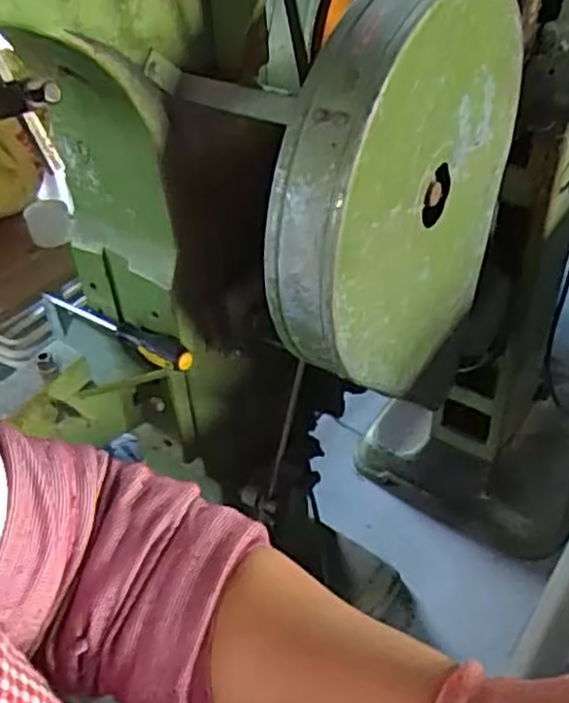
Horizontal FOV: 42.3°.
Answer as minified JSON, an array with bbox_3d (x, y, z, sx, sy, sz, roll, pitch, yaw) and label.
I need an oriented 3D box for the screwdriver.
[{"bbox_3d":[-0.196,-0.027,0.865,0.231,0.030,0.031,25,51,27],"label":"screwdriver"}]

